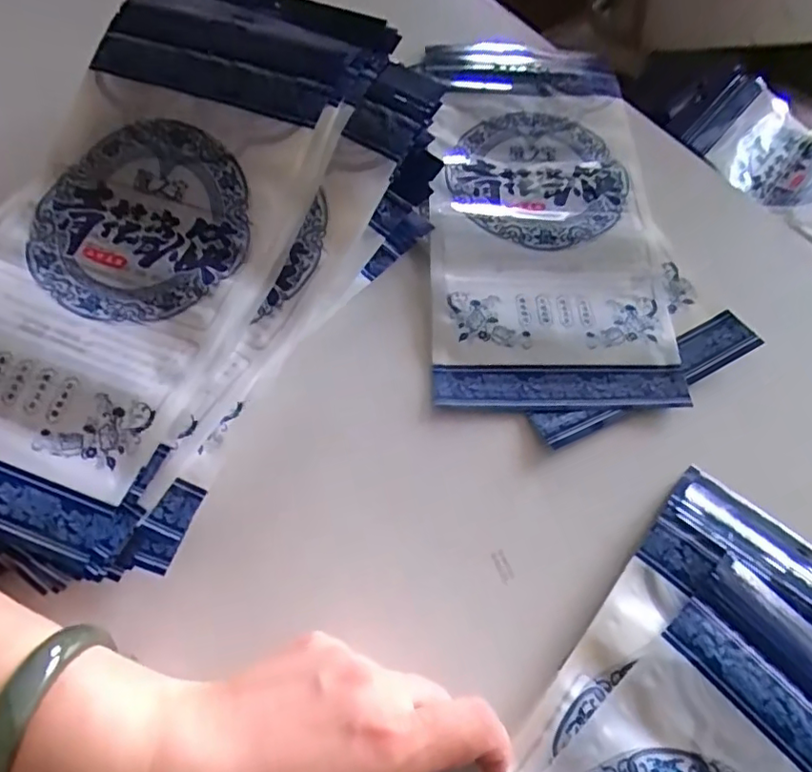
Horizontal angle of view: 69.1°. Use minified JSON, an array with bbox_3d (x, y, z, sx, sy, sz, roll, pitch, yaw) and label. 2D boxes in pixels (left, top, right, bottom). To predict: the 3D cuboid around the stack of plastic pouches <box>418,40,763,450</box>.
[{"bbox_3d":[0.101,-0.124,0.403,0.178,0.019,0.321,-1,64,-3],"label":"stack of plastic pouches"}]

